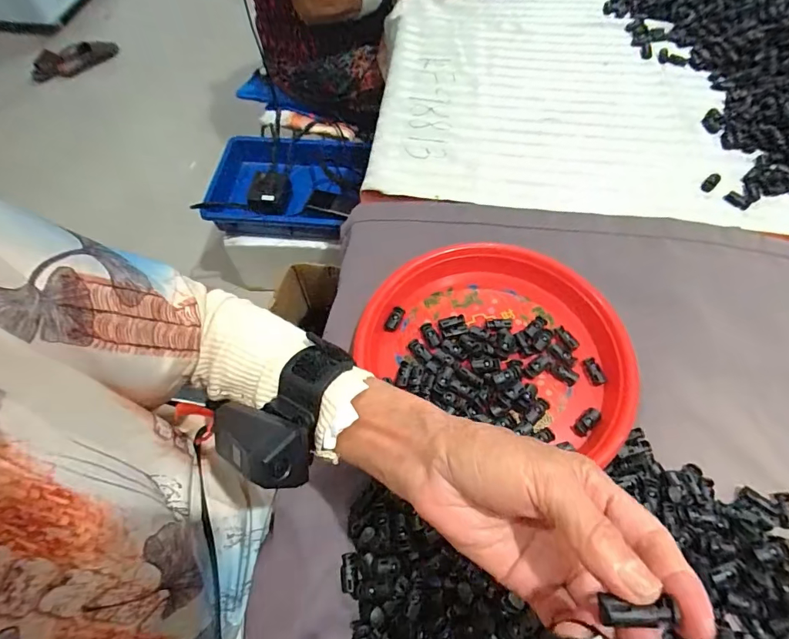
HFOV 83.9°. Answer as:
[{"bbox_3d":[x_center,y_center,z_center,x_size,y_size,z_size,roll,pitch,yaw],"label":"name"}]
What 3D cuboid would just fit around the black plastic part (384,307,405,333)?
[{"bbox_3d":[0.001,0.000,0.454,0.008,0.014,0.028,1,53,54],"label":"black plastic part"}]

